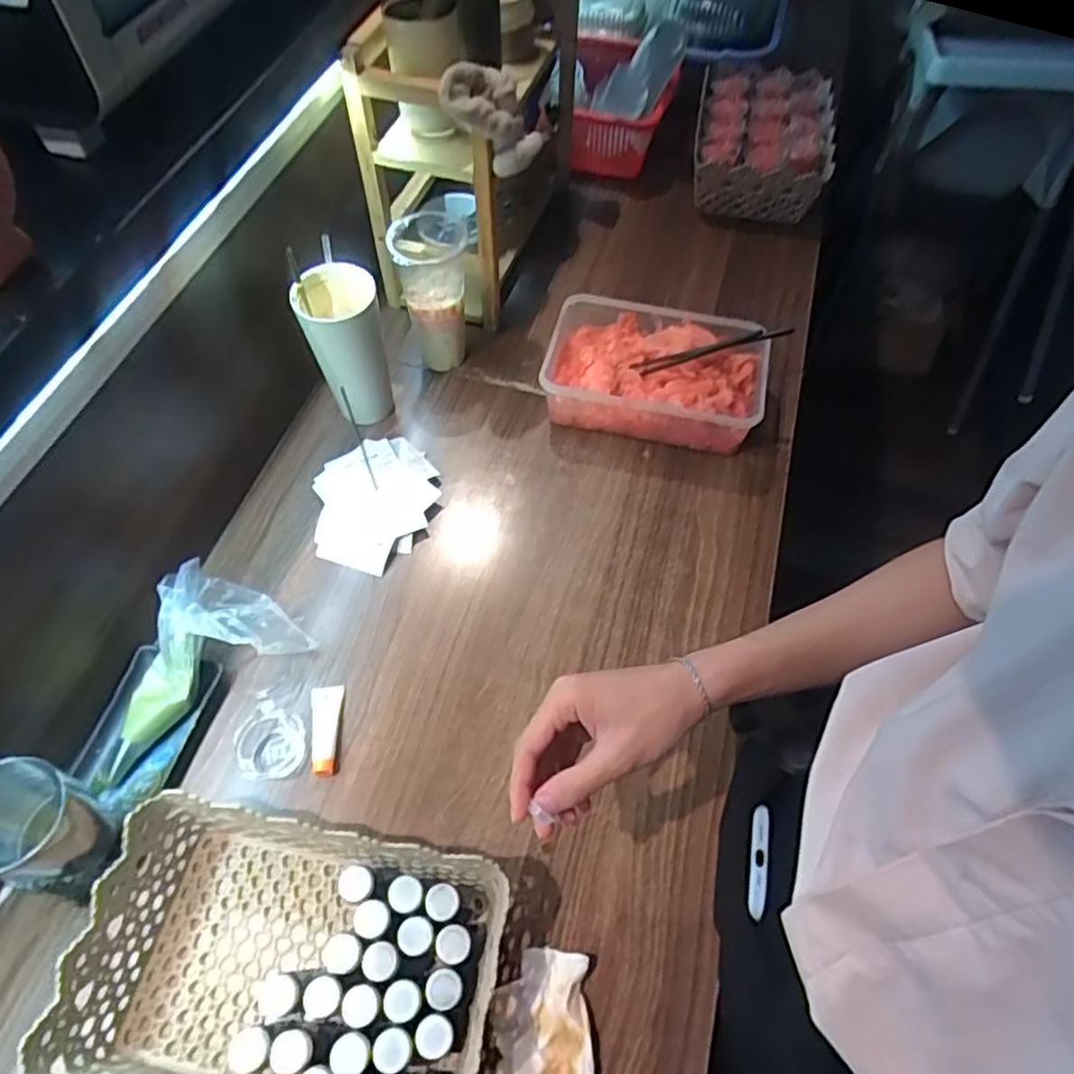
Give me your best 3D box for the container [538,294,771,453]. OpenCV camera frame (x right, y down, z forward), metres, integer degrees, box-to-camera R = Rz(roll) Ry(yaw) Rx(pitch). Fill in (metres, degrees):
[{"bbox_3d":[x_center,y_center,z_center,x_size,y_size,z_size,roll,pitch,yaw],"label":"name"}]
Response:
[{"bbox_3d":[0.140,-0.197,0.830,0.251,0.088,0.171,9,60,4],"label":"container"}]

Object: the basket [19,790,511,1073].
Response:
[{"bbox_3d":[-0.181,0.319,0.522,0.291,0.082,0.196,9,60,4],"label":"basket"}]

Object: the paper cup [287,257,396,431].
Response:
[{"bbox_3d":[-0.207,-0.207,0.768,0.080,0.162,0.075,0,59,-1],"label":"paper cup"}]

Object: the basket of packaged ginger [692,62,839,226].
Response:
[{"bbox_3d":[0.364,-0.654,1.123,0.204,0.086,0.357,12,60,6],"label":"basket of packaged ginger"}]

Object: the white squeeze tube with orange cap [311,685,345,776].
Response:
[{"bbox_3d":[-0.198,0.178,0.647,0.027,0.012,0.083,-4,60,-3],"label":"white squeeze tube with orange cap"}]

